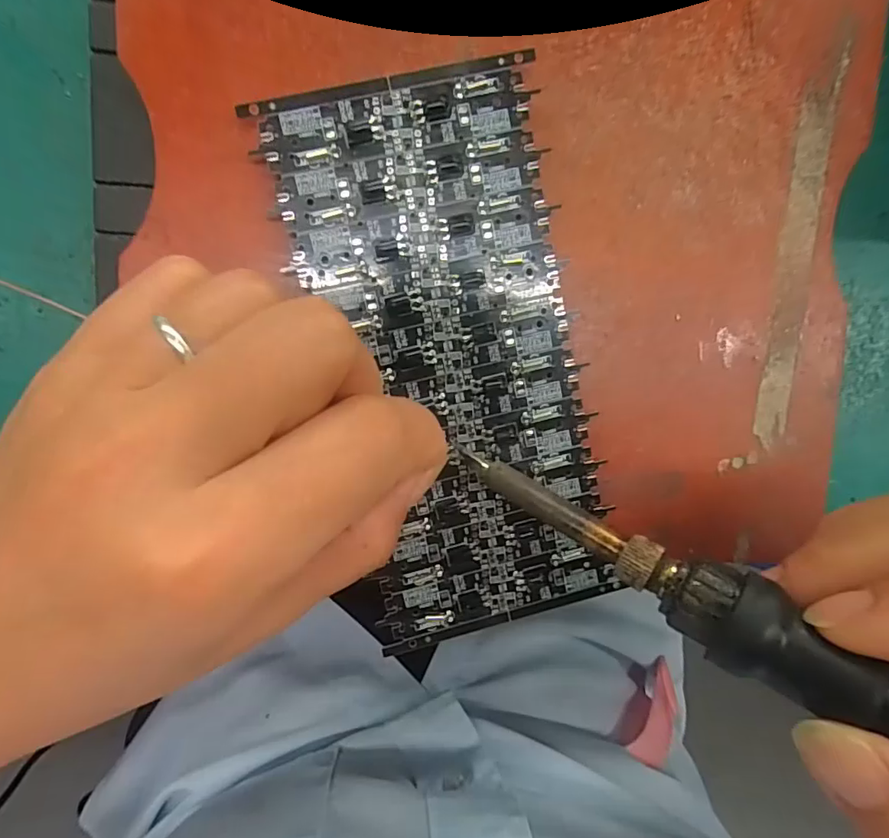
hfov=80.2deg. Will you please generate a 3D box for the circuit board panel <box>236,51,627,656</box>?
[{"bbox_3d":[0.001,-0.013,0.159,0.078,0.004,0.164,-13,99,-5],"label":"circuit board panel"}]

